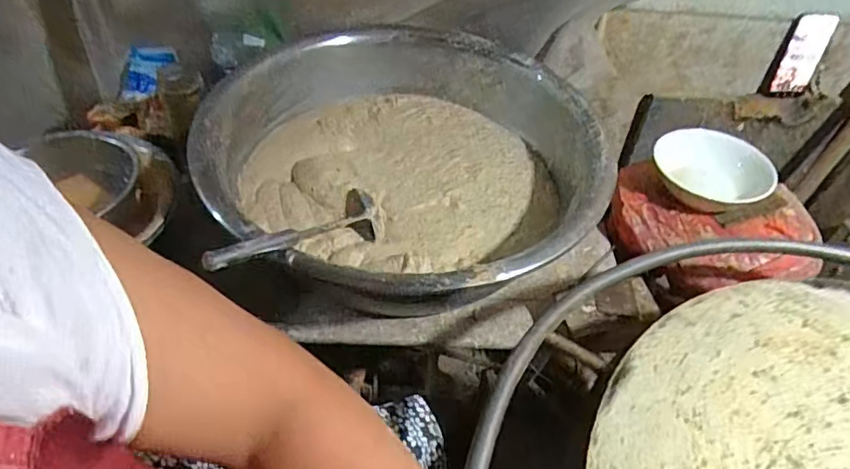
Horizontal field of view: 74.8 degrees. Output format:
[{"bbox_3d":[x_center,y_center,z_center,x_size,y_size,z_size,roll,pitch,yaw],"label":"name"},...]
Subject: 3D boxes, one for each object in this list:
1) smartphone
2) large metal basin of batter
[{"bbox_3d":[0.710,-0.335,1.056,0.094,0.157,0.011,-4,40,-7],"label":"smartphone"},{"bbox_3d":[-0.037,-0.109,0.873,0.578,0.161,0.601,4,46,-4],"label":"large metal basin of batter"}]

